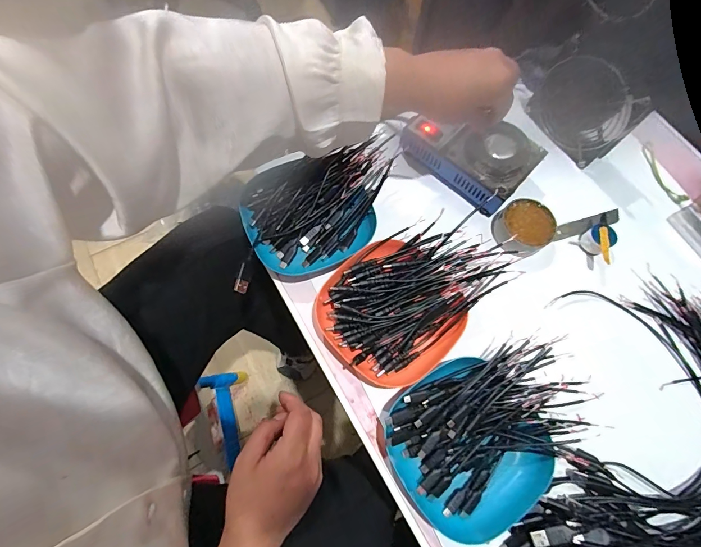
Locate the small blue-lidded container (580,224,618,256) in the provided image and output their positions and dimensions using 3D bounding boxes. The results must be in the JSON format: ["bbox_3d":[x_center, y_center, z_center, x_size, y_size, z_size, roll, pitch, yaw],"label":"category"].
[{"bbox_3d":[0.296,-0.040,0.444,0.027,0.029,0.030,-31,74,-12],"label":"small blue-lidded container"}]

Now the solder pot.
[{"bbox_3d":[0.146,-0.152,0.447,0.144,0.052,0.093,38,73,11],"label":"solder pot"}]

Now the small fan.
[{"bbox_3d":[0.299,-0.214,0.475,0.042,0.104,0.127,-6,66,-35],"label":"small fan"}]

